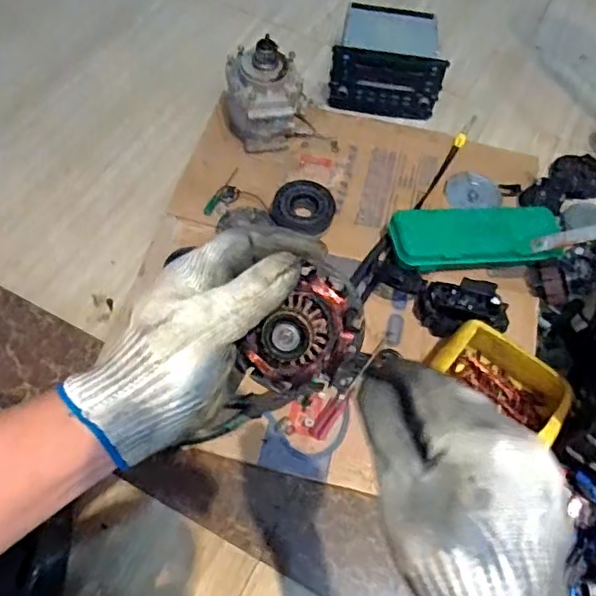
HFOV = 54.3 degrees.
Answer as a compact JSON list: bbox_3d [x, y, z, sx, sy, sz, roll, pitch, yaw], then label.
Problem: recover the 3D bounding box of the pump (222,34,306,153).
[{"bbox_3d":[-0.064,-0.370,1.048,0.129,0.179,0.140,-12,61,-11],"label":"pump"}]

